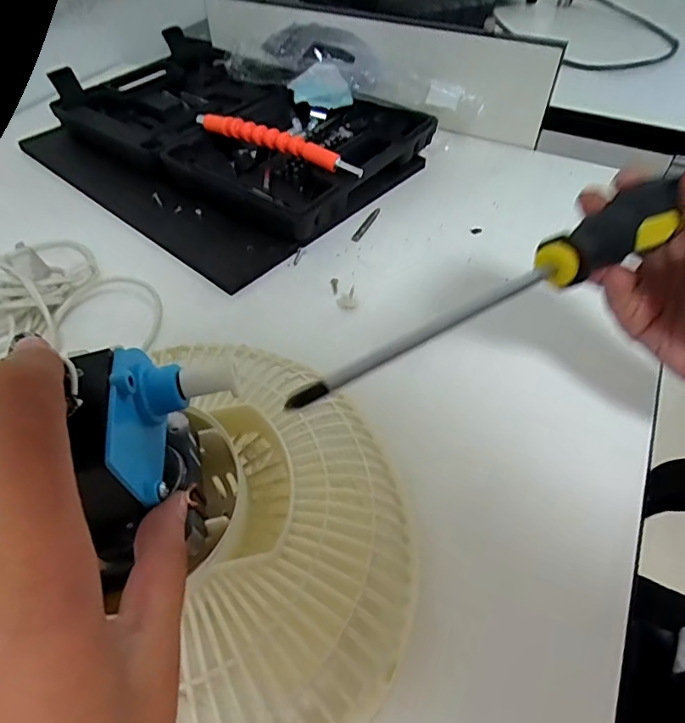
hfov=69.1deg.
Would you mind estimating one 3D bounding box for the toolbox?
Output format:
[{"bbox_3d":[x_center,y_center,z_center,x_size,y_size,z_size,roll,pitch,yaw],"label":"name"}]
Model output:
[{"bbox_3d":[-0.121,-0.230,0.491,0.360,0.048,0.268,34,59,24],"label":"toolbox"}]

